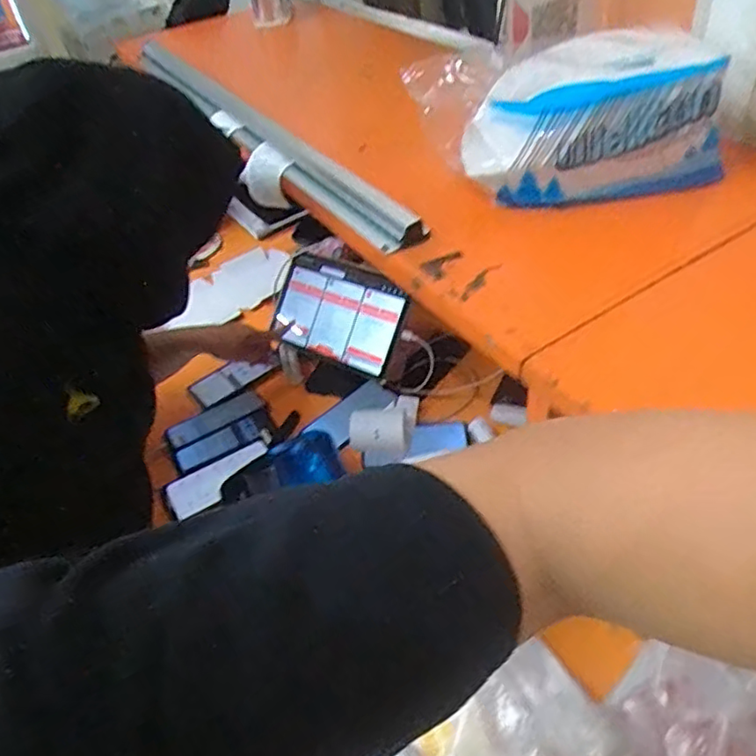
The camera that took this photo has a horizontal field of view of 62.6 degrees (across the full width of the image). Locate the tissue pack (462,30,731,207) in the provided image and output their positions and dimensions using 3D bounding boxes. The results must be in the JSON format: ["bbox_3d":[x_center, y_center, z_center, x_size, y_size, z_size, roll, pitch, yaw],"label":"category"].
[{"bbox_3d":[0.228,-0.272,0.665,0.263,0.133,0.124,1,44,9],"label":"tissue pack"}]

